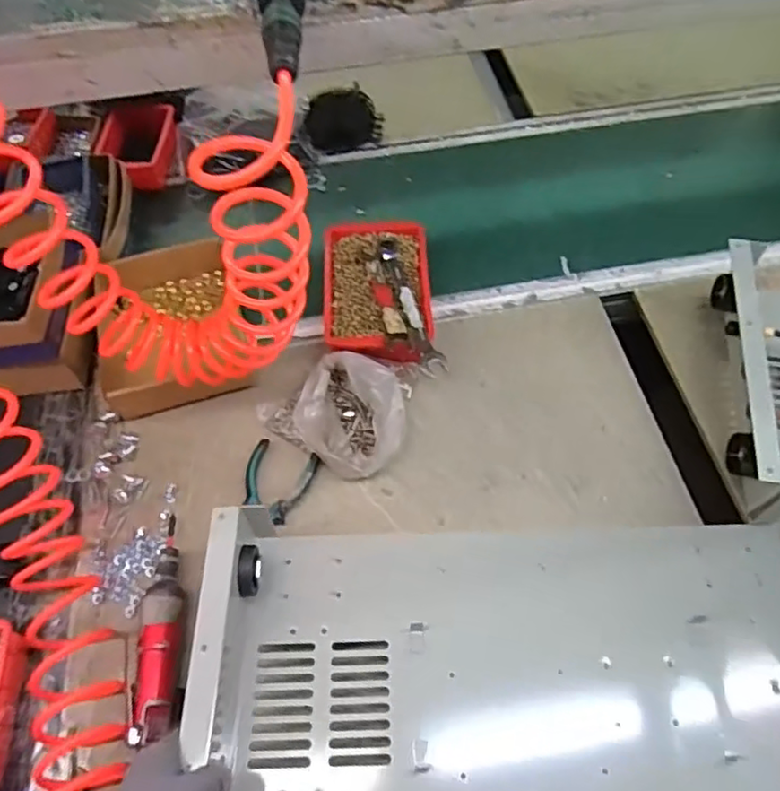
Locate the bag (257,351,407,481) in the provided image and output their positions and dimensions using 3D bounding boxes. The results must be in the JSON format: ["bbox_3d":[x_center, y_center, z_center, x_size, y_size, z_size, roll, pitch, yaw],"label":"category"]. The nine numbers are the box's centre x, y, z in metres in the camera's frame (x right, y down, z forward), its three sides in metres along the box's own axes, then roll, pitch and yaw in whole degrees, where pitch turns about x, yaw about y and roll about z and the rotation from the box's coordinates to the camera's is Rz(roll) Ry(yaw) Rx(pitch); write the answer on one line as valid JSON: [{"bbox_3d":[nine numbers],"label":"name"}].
[{"bbox_3d":[-0.058,0.010,0.717,0.168,0.065,0.127,31,61,20],"label":"bag"}]

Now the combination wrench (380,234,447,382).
[{"bbox_3d":[0.025,-0.115,0.762,0.030,0.019,0.209,-14,61,-7],"label":"combination wrench"}]

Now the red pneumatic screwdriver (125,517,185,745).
[{"bbox_3d":[-0.223,0.222,0.613,0.033,0.033,0.205,-6,60,-2],"label":"red pneumatic screwdriver"}]

